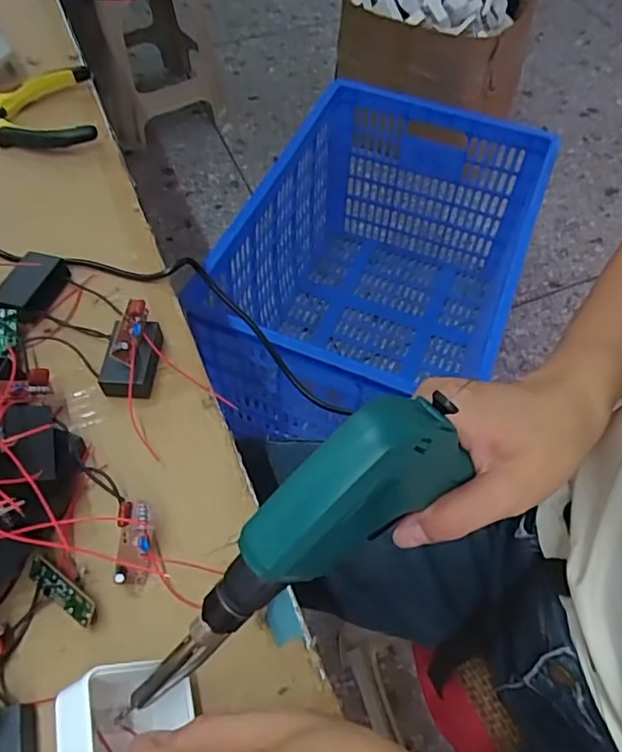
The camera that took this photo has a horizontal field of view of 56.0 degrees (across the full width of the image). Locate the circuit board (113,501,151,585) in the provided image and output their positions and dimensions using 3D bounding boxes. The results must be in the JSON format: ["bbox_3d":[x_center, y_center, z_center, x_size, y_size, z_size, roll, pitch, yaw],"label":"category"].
[{"bbox_3d":[-0.092,0.087,0.303,0.018,0.012,0.044,6,100,3],"label":"circuit board"}]

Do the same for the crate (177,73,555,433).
[{"bbox_3d":[0.138,-0.186,1.157,0.462,0.407,0.687,19,58,11],"label":"crate"}]

